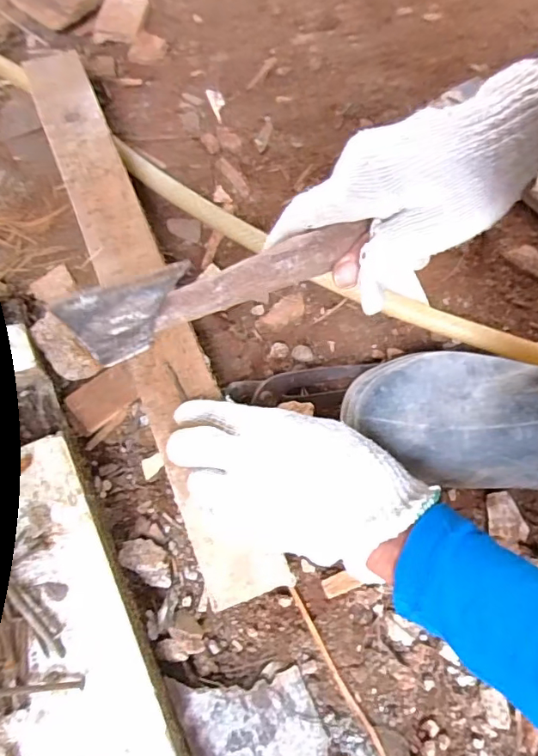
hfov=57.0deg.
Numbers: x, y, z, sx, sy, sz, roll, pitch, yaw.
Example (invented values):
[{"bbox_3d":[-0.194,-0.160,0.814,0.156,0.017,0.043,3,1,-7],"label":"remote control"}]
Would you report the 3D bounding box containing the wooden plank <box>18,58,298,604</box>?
[{"bbox_3d":[-0.109,-0.082,0.406,0.060,0.010,0.518,-20,73,-10],"label":"wooden plank"}]

